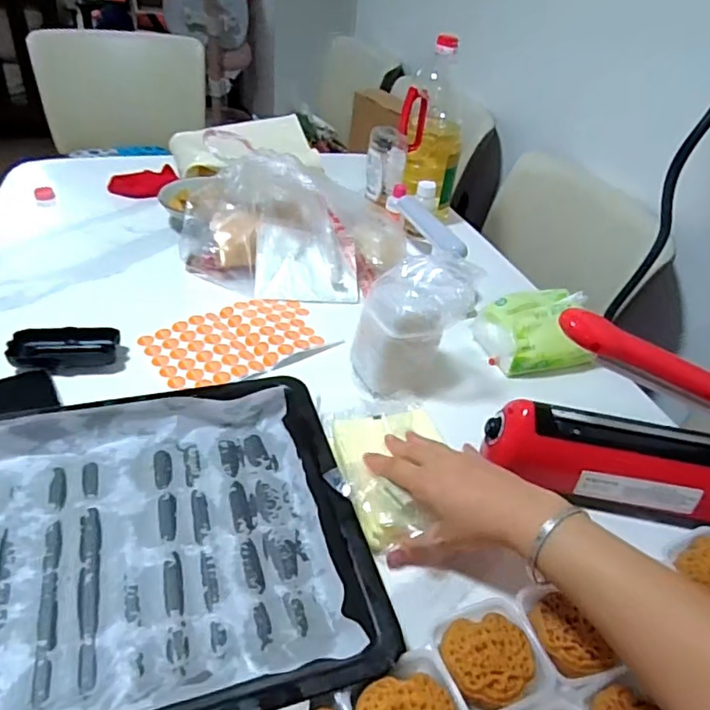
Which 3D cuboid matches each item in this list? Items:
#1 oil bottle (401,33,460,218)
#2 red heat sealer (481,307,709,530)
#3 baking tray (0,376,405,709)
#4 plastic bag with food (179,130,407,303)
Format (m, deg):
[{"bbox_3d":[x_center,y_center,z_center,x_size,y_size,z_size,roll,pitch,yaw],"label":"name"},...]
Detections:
[{"bbox_3d":[0.126,-0.362,0.913,0.102,0.254,0.102,11,39,4],"label":"oil bottle"},{"bbox_3d":[0.287,0.068,0.510,0.307,0.165,0.065,13,39,7],"label":"red heat sealer"},{"bbox_3d":[-0.193,0.155,0.444,0.385,0.037,0.294,-9,42,-19],"label":"baking tray"},{"bbox_3d":[-0.088,-0.181,0.786,0.300,0.159,0.152,13,39,7],"label":"plastic bag with food"}]

